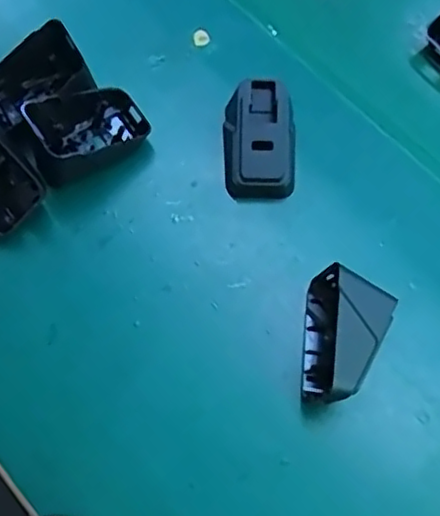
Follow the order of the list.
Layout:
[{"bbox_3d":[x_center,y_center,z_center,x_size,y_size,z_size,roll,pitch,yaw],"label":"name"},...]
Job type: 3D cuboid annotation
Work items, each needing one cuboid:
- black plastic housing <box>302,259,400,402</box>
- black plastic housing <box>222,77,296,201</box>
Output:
[{"bbox_3d":[0.059,0.042,0.333,0.043,0.044,0.062,28,70,8],"label":"black plastic housing"},{"bbox_3d":[0.023,-0.069,0.381,0.041,0.039,0.060,-3,69,-4],"label":"black plastic housing"}]

